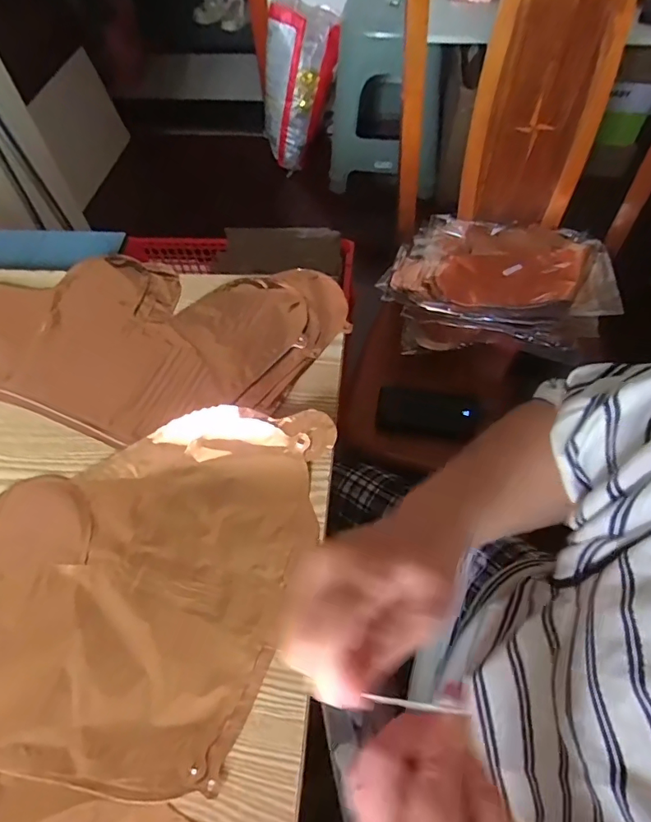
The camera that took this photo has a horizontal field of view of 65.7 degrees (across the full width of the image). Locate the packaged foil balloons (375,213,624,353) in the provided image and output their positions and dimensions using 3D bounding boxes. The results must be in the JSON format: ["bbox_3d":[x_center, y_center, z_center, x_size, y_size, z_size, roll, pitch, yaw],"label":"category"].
[{"bbox_3d":[0.286,-0.219,0.853,0.346,0.075,0.264,12,60,11],"label":"packaged foil balloons"}]

